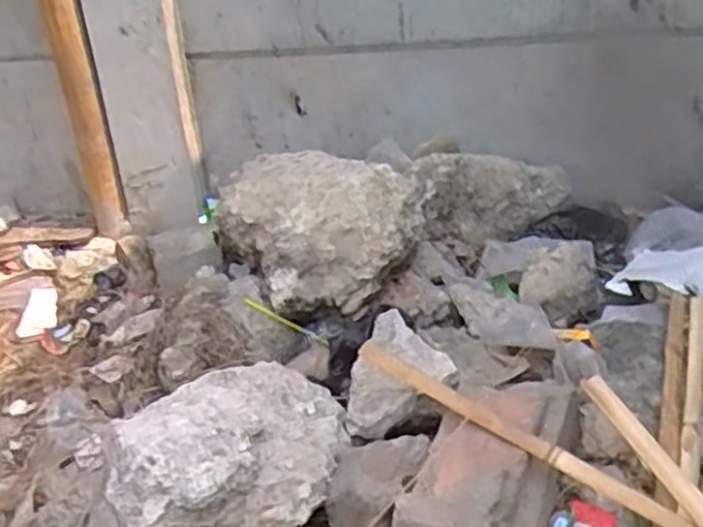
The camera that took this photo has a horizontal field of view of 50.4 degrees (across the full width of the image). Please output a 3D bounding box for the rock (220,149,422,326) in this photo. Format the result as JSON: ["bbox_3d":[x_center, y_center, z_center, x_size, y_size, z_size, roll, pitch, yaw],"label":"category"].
[{"bbox_3d":[-0.070,-0.074,1.394,0.295,0.201,0.396,-20,32,-25],"label":"rock"}]

